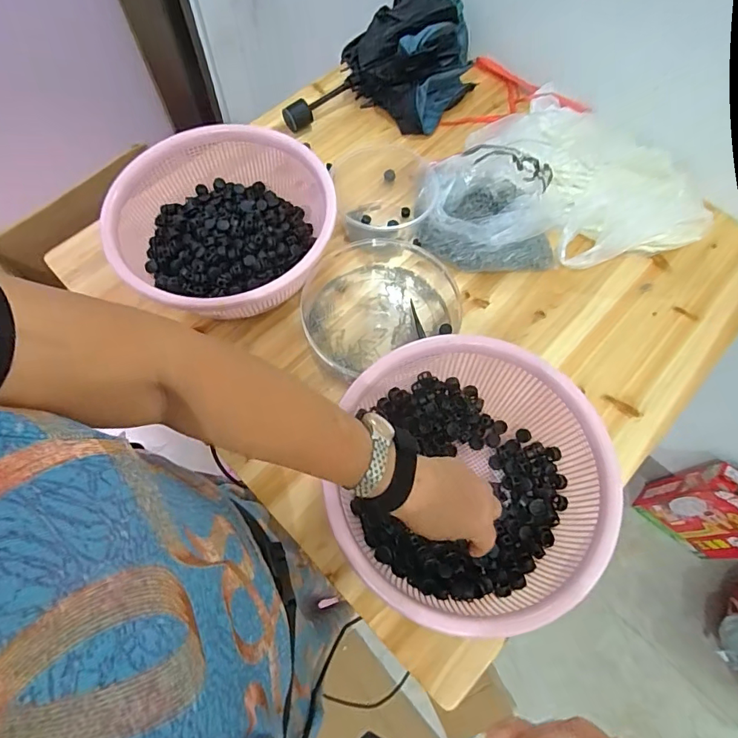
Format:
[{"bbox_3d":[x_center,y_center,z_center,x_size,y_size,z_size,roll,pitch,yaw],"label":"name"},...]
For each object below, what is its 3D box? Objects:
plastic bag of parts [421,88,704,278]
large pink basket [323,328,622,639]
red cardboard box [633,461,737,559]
[{"bbox_3d":[0.262,-0.256,0.660,0.371,0.084,0.226,1,67,0],"label":"plastic bag of parts"},{"bbox_3d":[0.104,0.116,0.490,0.266,0.098,0.282,0,67,0],"label":"large pink basket"},{"bbox_3d":[0.815,0.339,1.101,0.258,0.343,0.100,39,72,15],"label":"red cardboard box"}]

